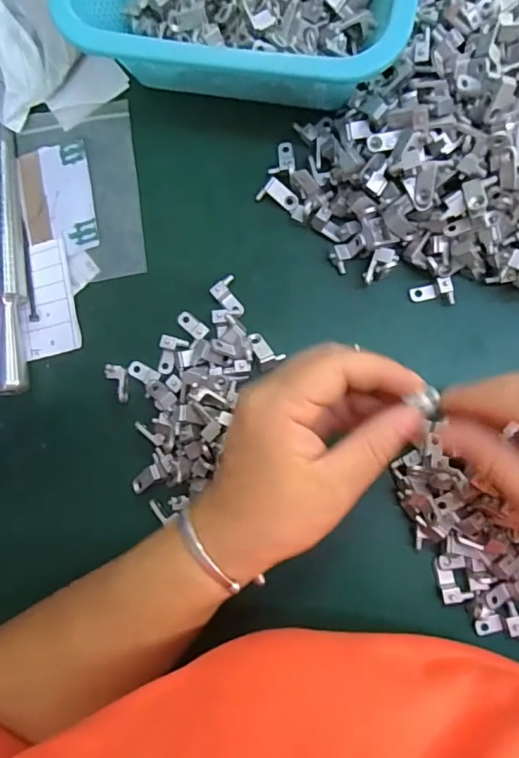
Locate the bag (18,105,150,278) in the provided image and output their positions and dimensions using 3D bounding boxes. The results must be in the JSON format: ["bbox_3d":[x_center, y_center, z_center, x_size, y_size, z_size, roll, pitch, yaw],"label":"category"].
[{"bbox_3d":[-0.120,-0.124,0.328,0.078,0.005,0.119,-8,83,5],"label":"bag"}]

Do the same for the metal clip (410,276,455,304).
[{"bbox_3d":[0.104,-0.052,0.298,0.024,0.009,0.016,-3,84,5],"label":"metal clip"}]

